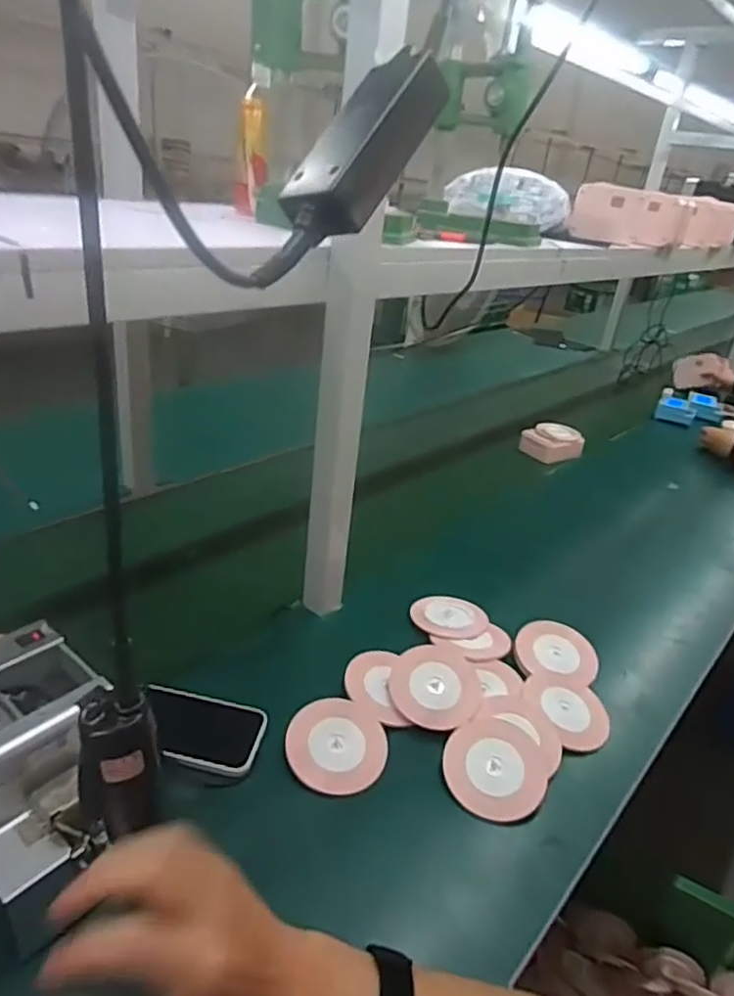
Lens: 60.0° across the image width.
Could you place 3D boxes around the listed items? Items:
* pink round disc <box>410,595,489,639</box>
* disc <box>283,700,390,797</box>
[{"bbox_3d":[0.110,0.157,0.850,0.096,0.009,0.096,5,28,-3],"label":"pink round disc"},{"bbox_3d":[-0.031,0.252,0.648,0.098,0.011,0.100,9,39,-7],"label":"disc"}]

